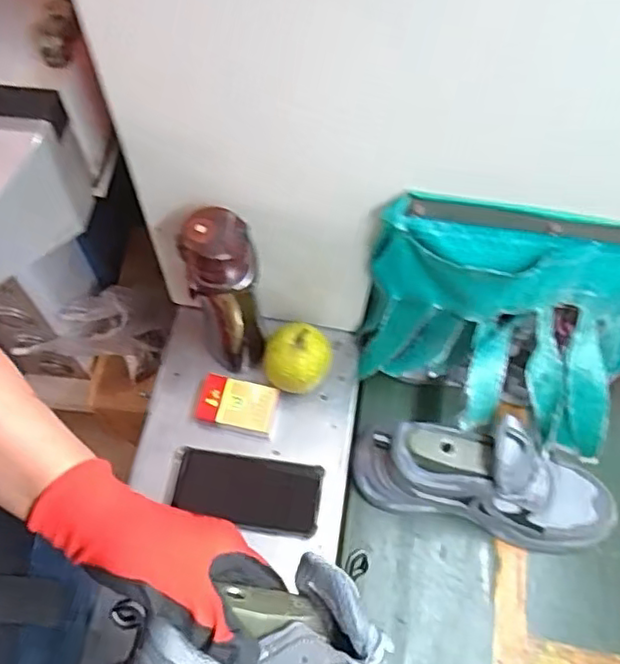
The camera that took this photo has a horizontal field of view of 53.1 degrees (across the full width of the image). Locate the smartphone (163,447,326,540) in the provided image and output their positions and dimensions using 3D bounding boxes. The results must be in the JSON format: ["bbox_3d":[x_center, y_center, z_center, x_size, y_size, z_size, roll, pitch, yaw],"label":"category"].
[{"bbox_3d":[-0.072,0.174,0.680,0.165,0.007,0.078,9,64,4],"label":"smartphone"}]

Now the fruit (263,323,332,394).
[{"bbox_3d":[-0.015,0.033,0.728,0.067,0.073,0.067,0,64,-1],"label":"fruit"}]

